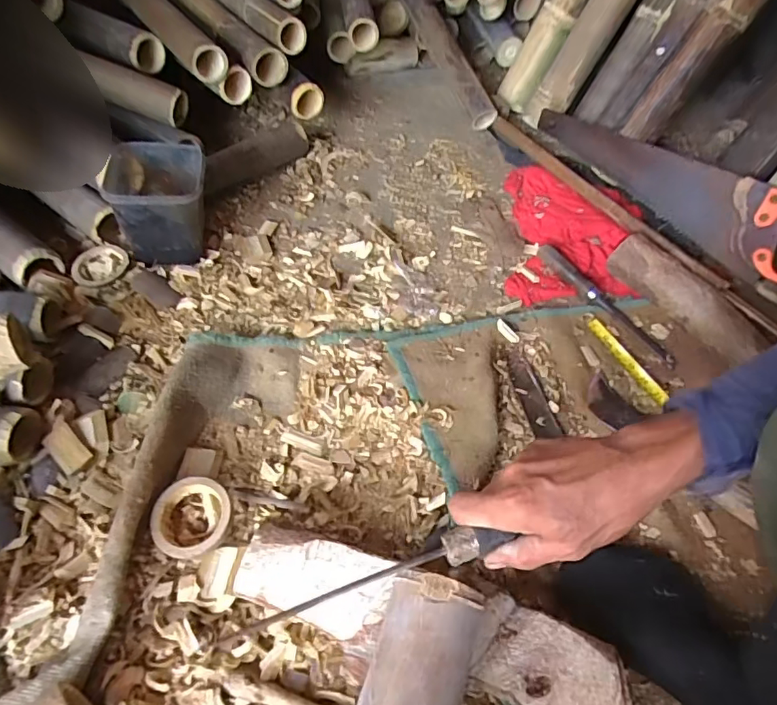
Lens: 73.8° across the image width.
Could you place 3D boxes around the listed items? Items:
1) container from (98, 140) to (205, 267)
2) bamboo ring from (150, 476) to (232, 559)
[{"bbox_3d":[-0.302,-0.190,0.692,0.119,0.131,0.119,-10,55,-12],"label":"container"},{"bbox_3d":[-0.191,0.160,0.502,0.070,0.025,0.073,2,53,-3],"label":"bamboo ring"}]

